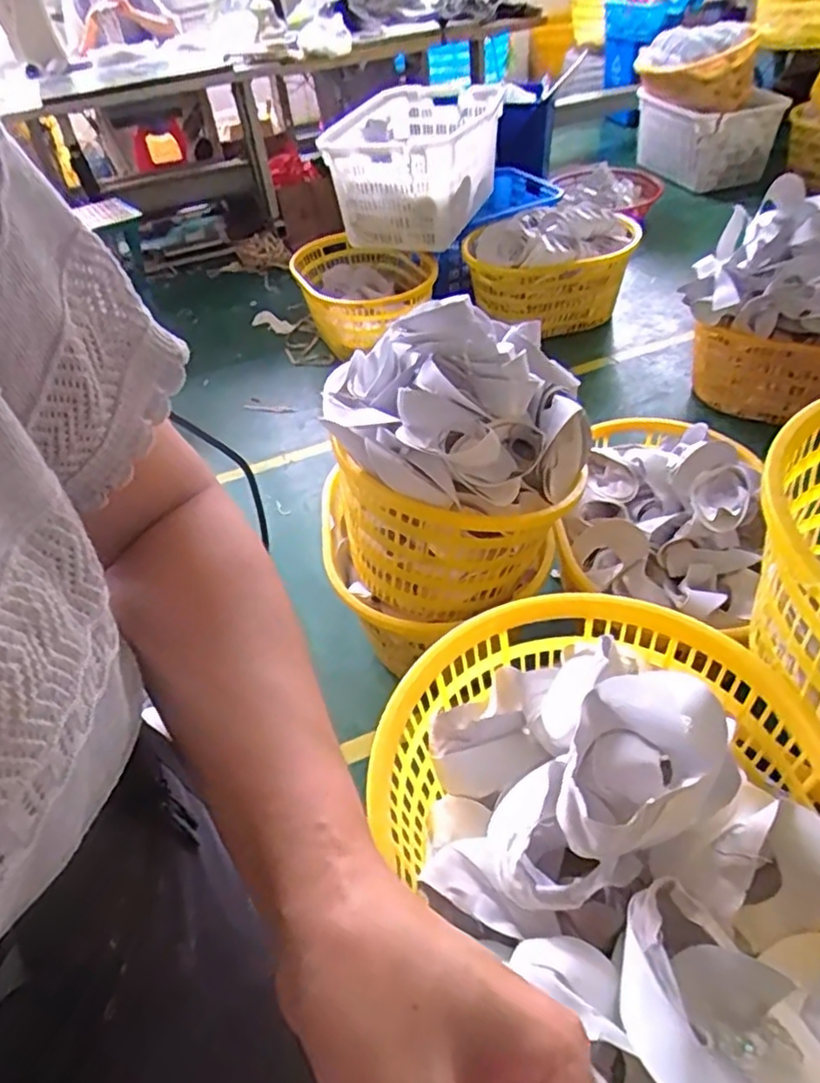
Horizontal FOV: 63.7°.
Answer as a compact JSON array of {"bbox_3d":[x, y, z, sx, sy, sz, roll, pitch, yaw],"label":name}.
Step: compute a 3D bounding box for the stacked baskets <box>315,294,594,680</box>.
[{"bbox_3d":[0.074,-0.165,1.223,0.487,0.437,0.451,-10,45,-3],"label":"stacked baskets"}]

